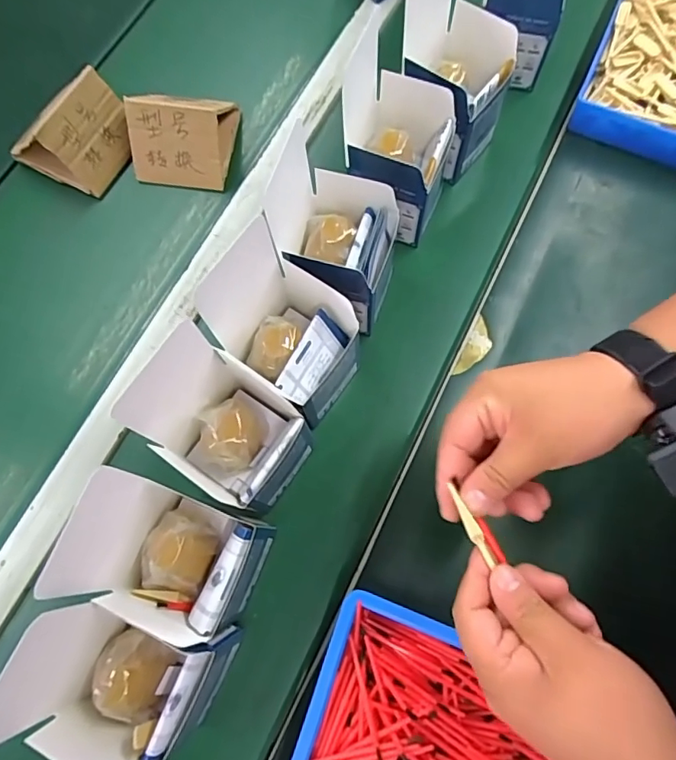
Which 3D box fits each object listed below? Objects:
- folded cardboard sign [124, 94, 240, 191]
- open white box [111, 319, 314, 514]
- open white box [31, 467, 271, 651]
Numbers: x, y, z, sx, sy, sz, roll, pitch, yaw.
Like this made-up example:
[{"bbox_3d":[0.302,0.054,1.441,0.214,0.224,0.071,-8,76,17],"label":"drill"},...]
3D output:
[{"bbox_3d":[-0.173,-0.281,0.559,0.104,0.076,0.108,5,72,3],"label":"folded cardboard sign"},{"bbox_3d":[-0.083,0.046,0.407,0.105,0.151,0.088,31,76,11],"label":"open white box"},{"bbox_3d":[-0.111,0.129,0.363,0.087,0.154,0.090,23,74,9],"label":"open white box"}]

